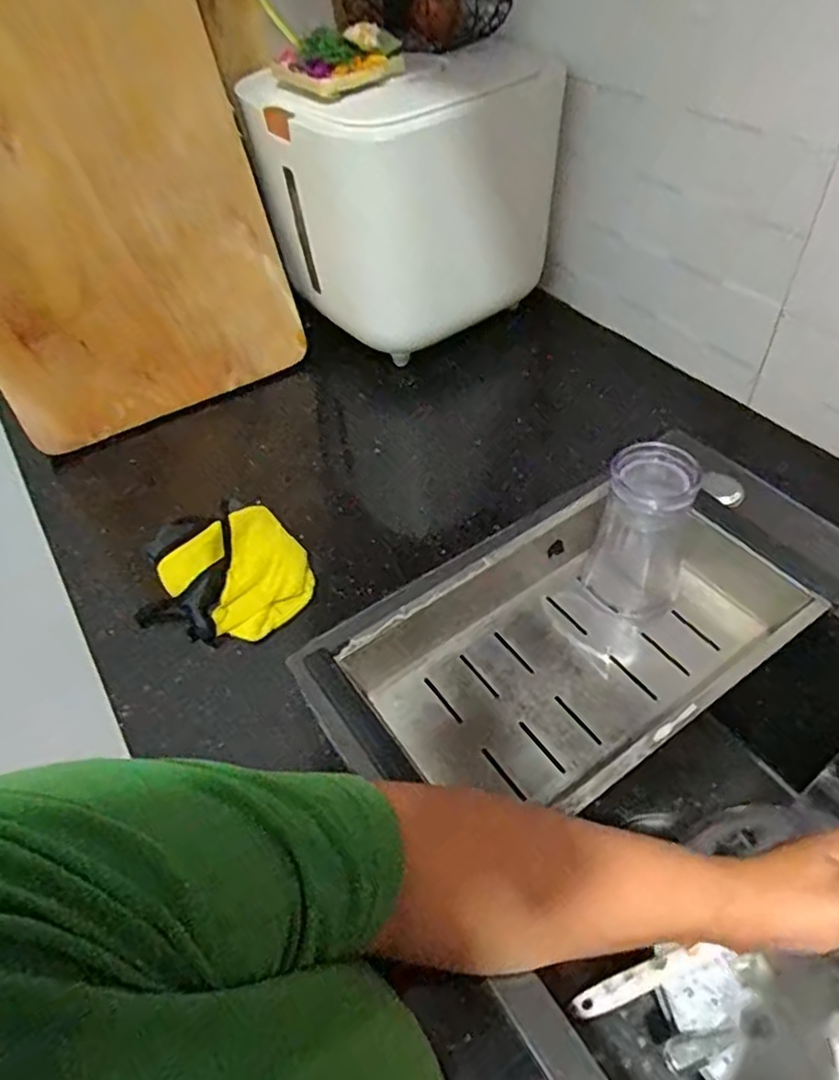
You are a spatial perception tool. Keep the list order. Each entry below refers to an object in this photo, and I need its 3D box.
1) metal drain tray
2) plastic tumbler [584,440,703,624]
[{"bbox_3d":[0.132,0.080,0.532,0.322,0.061,0.191,-29,52,-20],"label":"metal drain tray"},{"bbox_3d":[0.180,-0.005,0.544,0.073,0.134,0.065,18,52,20],"label":"plastic tumbler"}]

